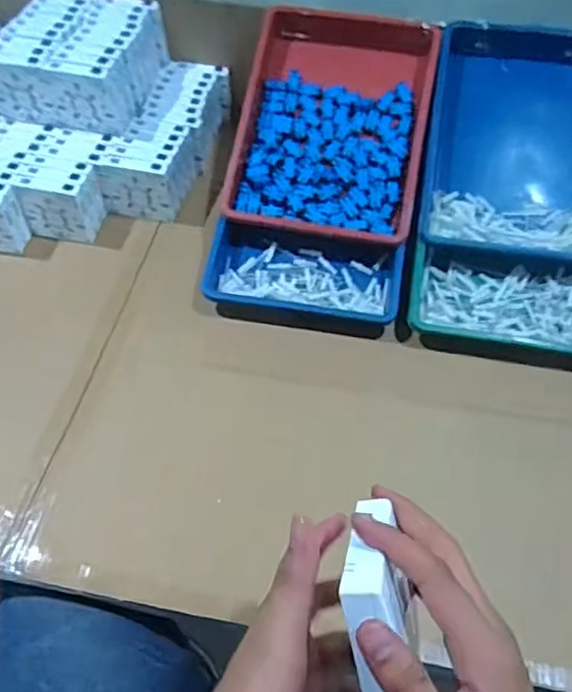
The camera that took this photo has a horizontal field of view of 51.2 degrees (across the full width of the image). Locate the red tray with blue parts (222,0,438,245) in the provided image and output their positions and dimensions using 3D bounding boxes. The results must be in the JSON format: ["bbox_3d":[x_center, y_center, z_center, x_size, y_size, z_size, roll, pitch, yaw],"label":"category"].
[{"bbox_3d":[0.062,-0.297,0.790,0.239,0.062,0.327,10,75,5],"label":"red tray with blue parts"}]

